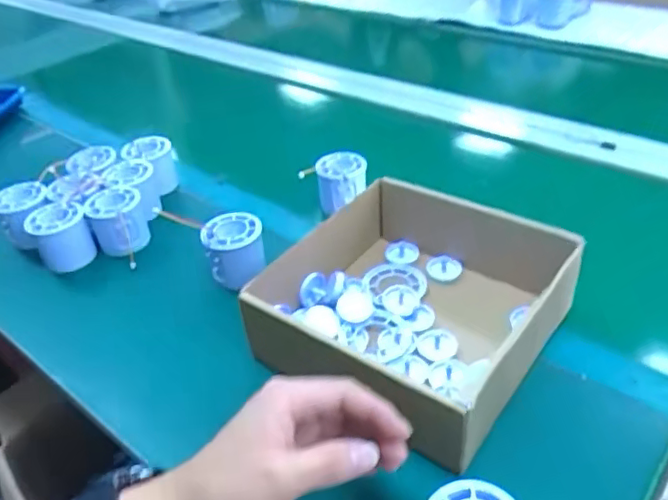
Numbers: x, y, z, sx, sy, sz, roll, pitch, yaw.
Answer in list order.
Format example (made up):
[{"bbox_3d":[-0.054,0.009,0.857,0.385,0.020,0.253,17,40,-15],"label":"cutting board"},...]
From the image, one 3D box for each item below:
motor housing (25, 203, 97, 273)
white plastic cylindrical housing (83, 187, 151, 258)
[{"bbox_3d":[-0.283,-0.013,0.613,0.054,0.060,0.046,-26,42,-27],"label":"motor housing"},{"bbox_3d":[-0.229,-0.029,0.627,0.054,0.058,0.057,-3,37,2],"label":"white plastic cylindrical housing"}]

